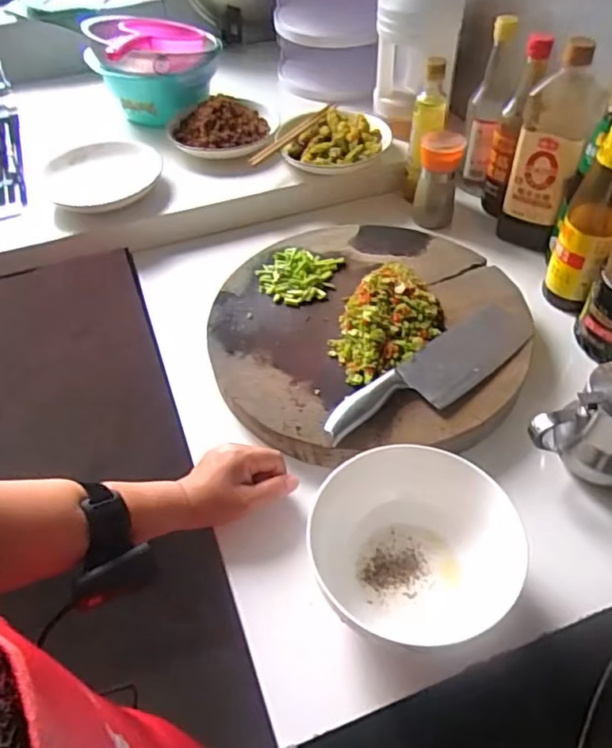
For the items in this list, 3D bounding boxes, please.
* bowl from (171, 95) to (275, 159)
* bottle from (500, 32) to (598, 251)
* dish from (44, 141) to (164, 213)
[{"bbox_3d":[-0.134,-0.408,0.969,0.167,0.061,0.173,-2,48,2],"label":"bowl"},{"bbox_3d":[0.322,-0.295,0.794,0.078,0.267,0.087,15,51,16],"label":"bottle"},{"bbox_3d":[-0.299,-0.296,0.893,0.167,0.034,0.143,-21,51,-15],"label":"dish"}]

